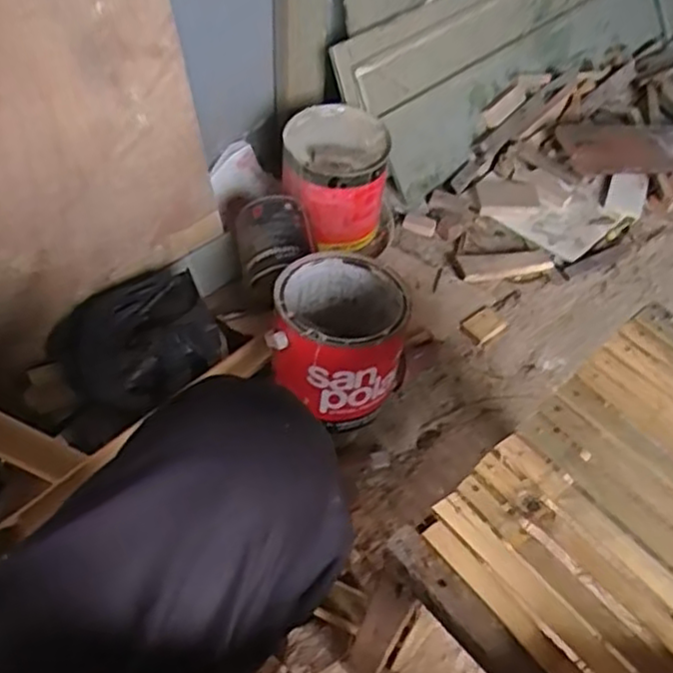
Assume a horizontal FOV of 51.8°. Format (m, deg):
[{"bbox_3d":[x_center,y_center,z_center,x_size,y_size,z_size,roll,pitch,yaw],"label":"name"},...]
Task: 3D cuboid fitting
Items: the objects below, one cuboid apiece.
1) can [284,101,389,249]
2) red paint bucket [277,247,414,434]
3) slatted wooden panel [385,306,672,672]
[{"bbox_3d":[-0.004,-0.230,1.032,0.151,0.147,0.167,0,50,-4],"label":"can"},{"bbox_3d":[0.003,0.013,0.834,0.150,0.177,0.170,8,50,2],"label":"red paint bucket"},{"bbox_3d":[0.233,0.131,0.446,0.304,0.022,0.255,-35,59,-24],"label":"slatted wooden panel"}]

